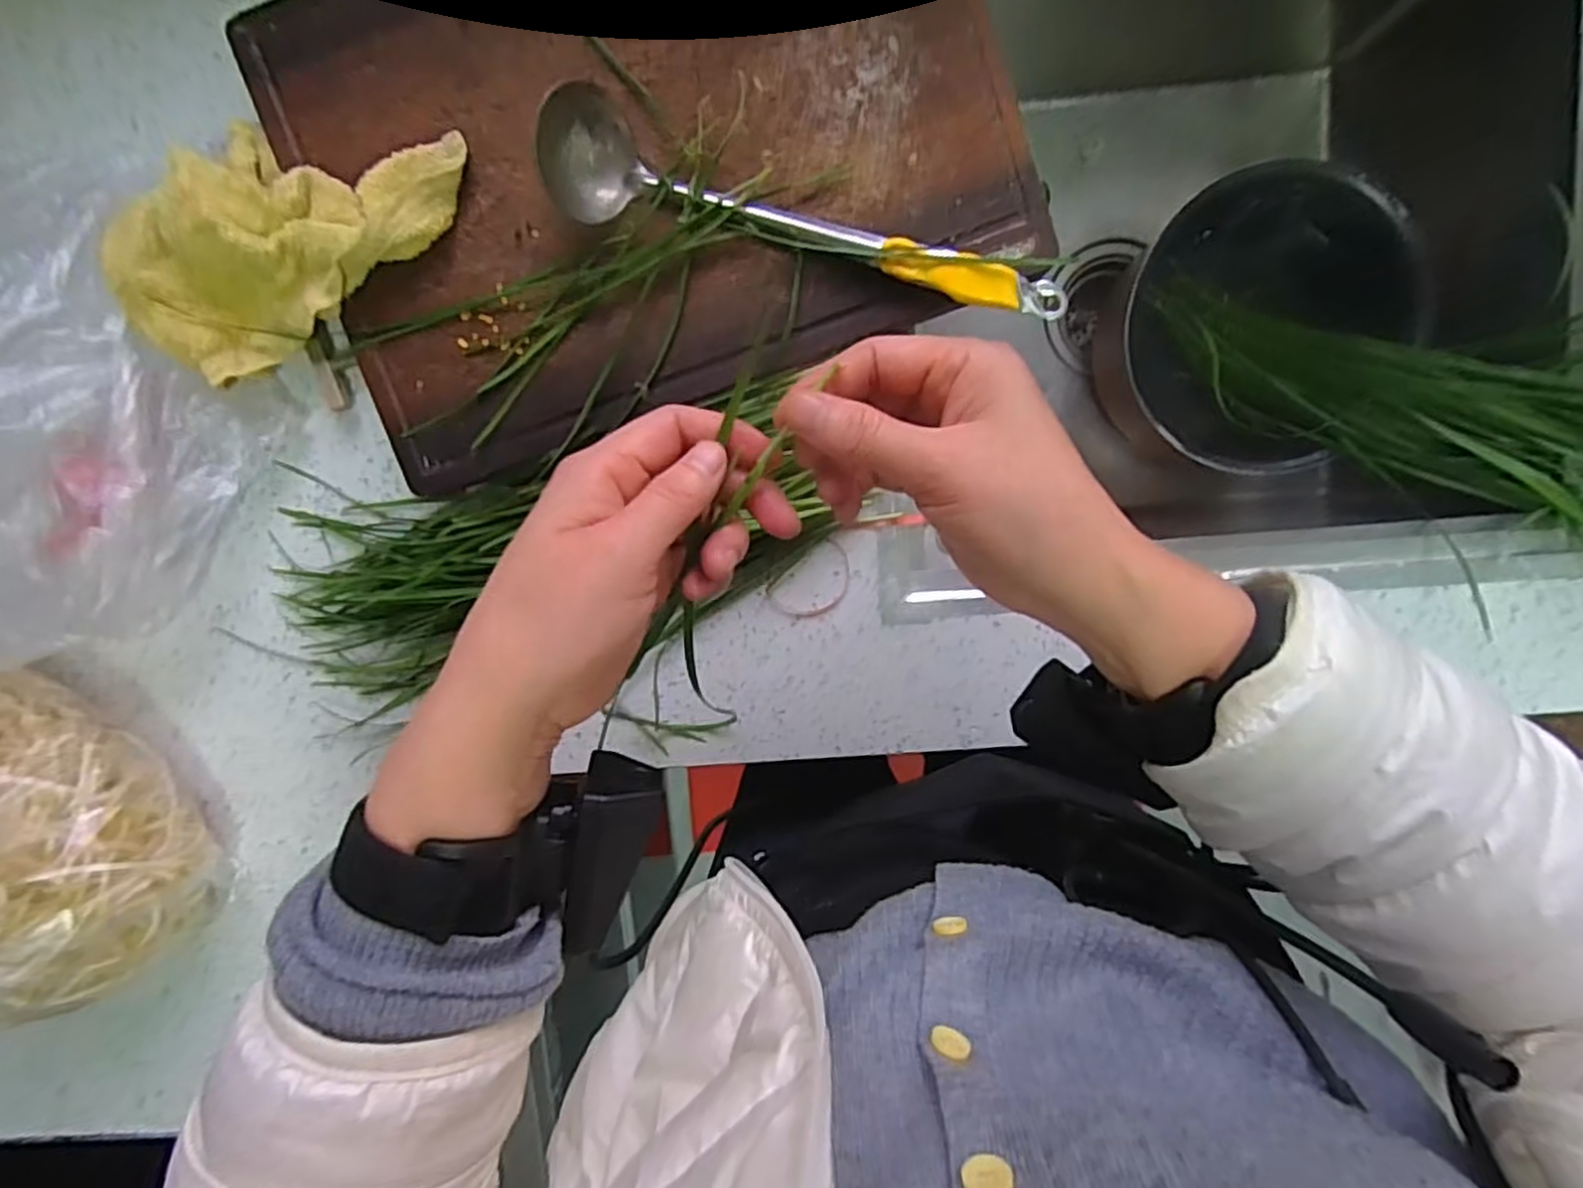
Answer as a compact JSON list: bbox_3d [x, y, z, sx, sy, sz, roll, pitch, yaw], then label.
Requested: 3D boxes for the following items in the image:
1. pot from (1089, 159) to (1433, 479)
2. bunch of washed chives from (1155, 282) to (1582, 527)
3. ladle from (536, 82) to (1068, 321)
[{"bbox_3d":[0.349,-0.203,0.571,0.188,0.127,0.206,0,97,3],"label":"pot"},{"bbox_3d":[0.410,-0.130,0.500,0.354,0.062,0.099,40,99,40],"label":"bunch of washed chives"},{"bbox_3d":[0.008,-0.193,0.397,0.286,0.045,0.064,21,97,0],"label":"ladle"}]

